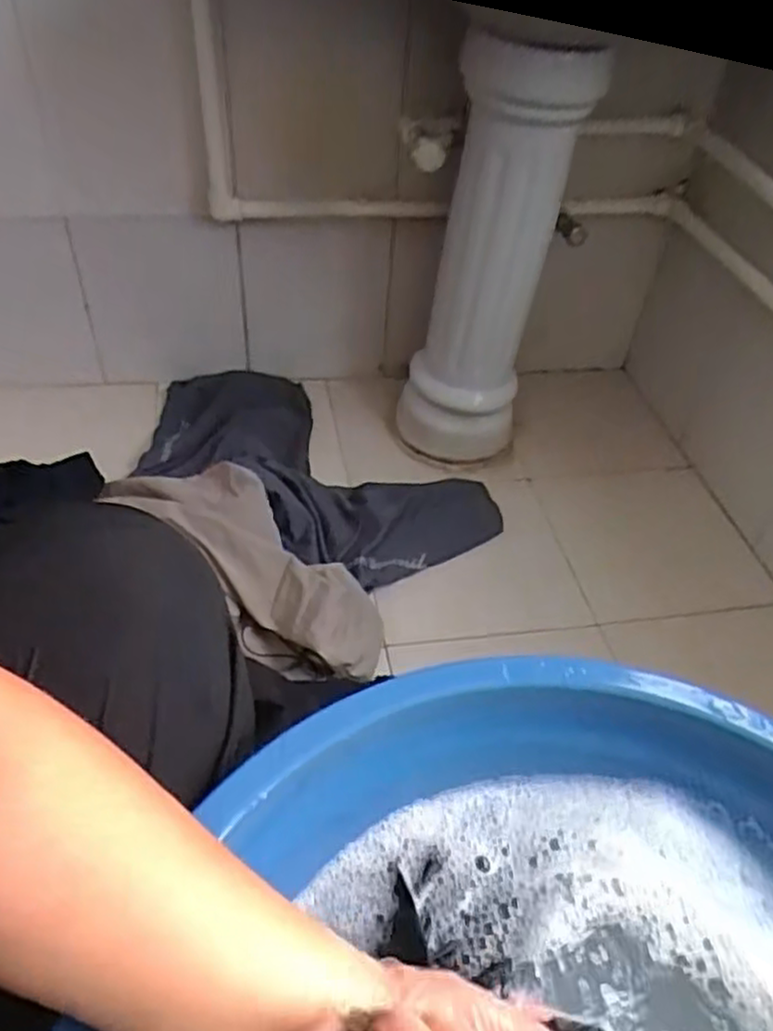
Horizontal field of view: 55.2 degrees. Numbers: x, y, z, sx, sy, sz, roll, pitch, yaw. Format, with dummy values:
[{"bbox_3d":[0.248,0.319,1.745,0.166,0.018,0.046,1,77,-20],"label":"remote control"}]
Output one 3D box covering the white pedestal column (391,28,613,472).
[{"bbox_3d":[0.139,-0.330,1.034,0.189,0.557,0.184,9,44,4],"label":"white pedestal column"}]

